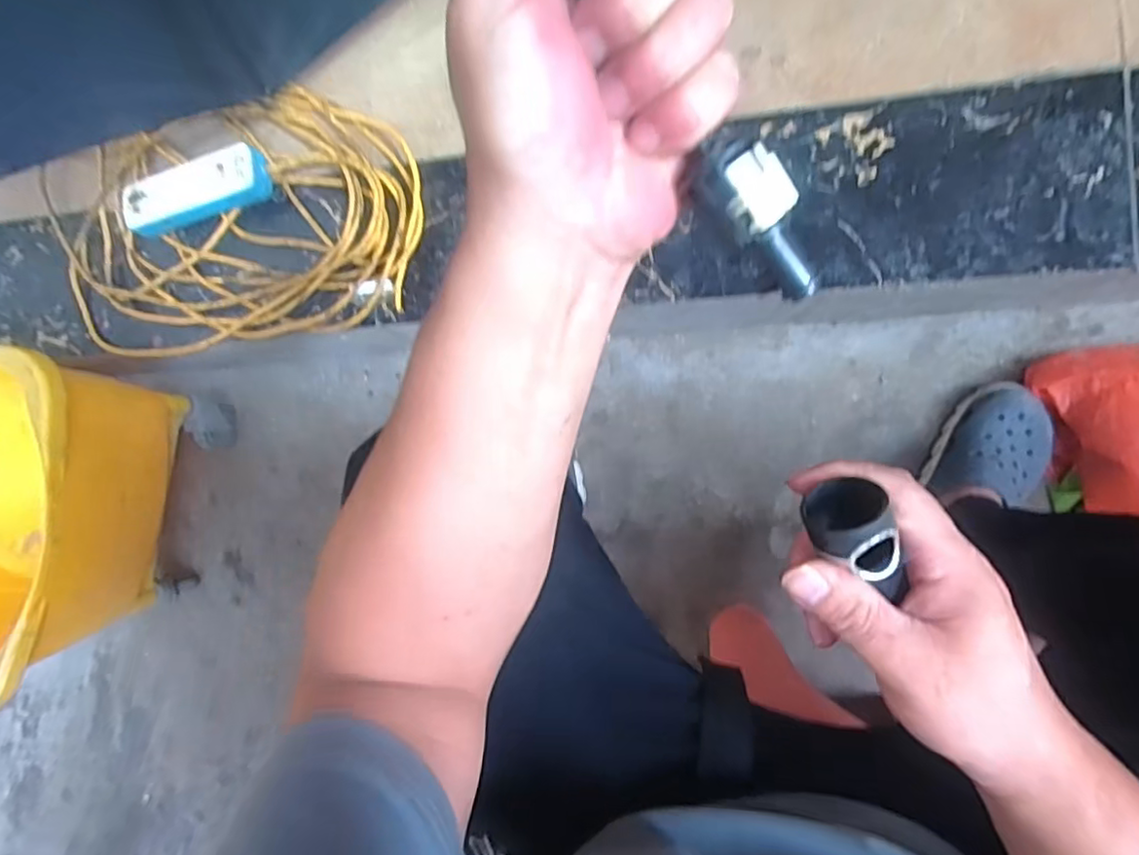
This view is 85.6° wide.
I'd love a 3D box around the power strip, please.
[{"bbox_3d":[-0.487,-0.307,0.799,0.211,0.048,0.070,-12,86,11],"label":"power strip"}]

